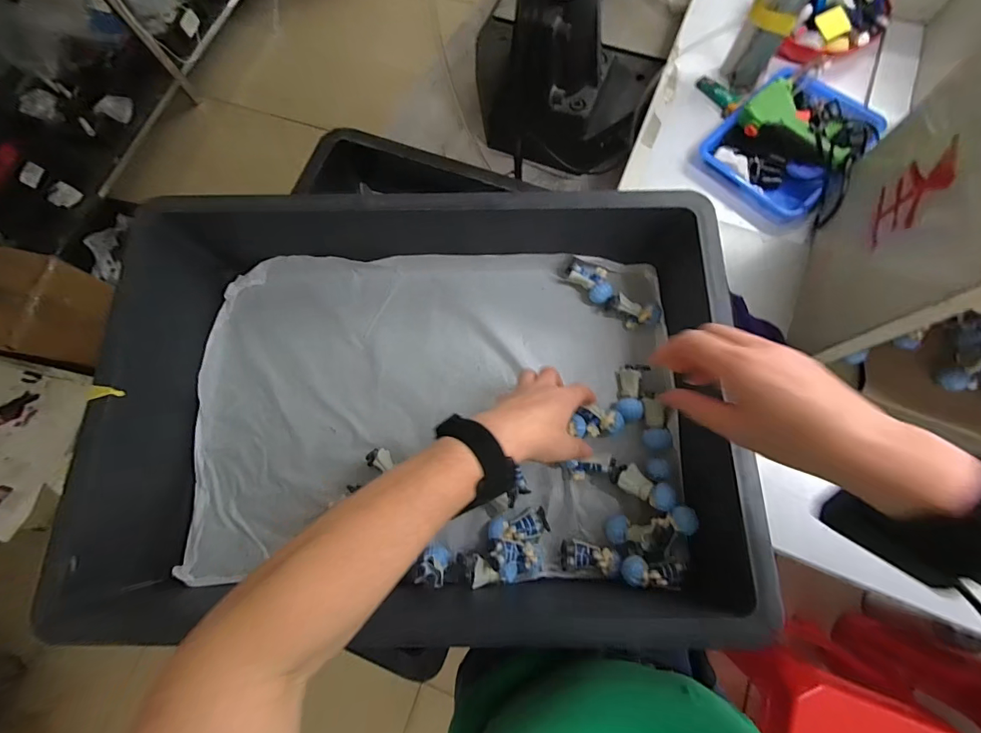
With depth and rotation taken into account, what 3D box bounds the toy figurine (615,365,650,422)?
[{"bbox_3d":[0.159,0.029,0.471,0.030,0.022,0.063,6,76,7],"label":"toy figurine"}]

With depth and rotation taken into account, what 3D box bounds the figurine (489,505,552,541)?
[{"bbox_3d":[0.030,0.165,0.428,0.064,0.022,0.028,-5,75,-17],"label":"figurine"}]

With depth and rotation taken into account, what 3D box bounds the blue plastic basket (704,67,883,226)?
[{"bbox_3d":[0.438,-0.328,0.603,0.223,0.055,0.205,-44,76,-7],"label":"blue plastic basket"}]

